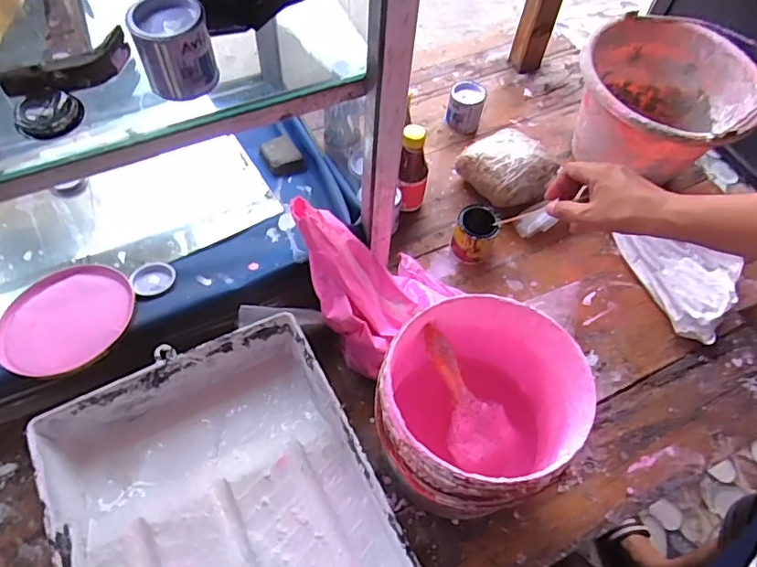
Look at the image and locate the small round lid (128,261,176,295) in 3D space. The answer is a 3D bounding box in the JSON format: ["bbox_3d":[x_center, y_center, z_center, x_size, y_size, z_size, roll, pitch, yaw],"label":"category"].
[{"bbox_3d":[-0.275,-0.008,0.654,0.050,0.012,0.046,1,61,-2],"label":"small round lid"}]

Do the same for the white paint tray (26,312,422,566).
[{"bbox_3d":[-0.153,0.232,0.544,0.290,0.071,0.336,-24,65,-15],"label":"white paint tray"}]

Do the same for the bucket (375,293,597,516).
[{"bbox_3d":[0.090,0.133,0.543,0.179,0.194,0.168,1,61,-2],"label":"bucket"}]

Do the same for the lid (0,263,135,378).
[{"bbox_3d":[-0.352,0.039,0.610,0.148,0.007,0.145,-3,51,4],"label":"lid"}]

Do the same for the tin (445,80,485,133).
[{"bbox_3d":[0.139,-0.281,0.858,0.054,0.059,0.064,11,61,3],"label":"tin"}]

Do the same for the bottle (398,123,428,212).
[{"bbox_3d":[0.044,-0.150,0.737,0.046,0.138,0.042,-29,66,-18],"label":"bottle"}]

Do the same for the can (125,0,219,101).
[{"bbox_3d":[-0.160,-0.184,0.423,0.054,0.062,0.055,1,61,-2],"label":"can"}]

